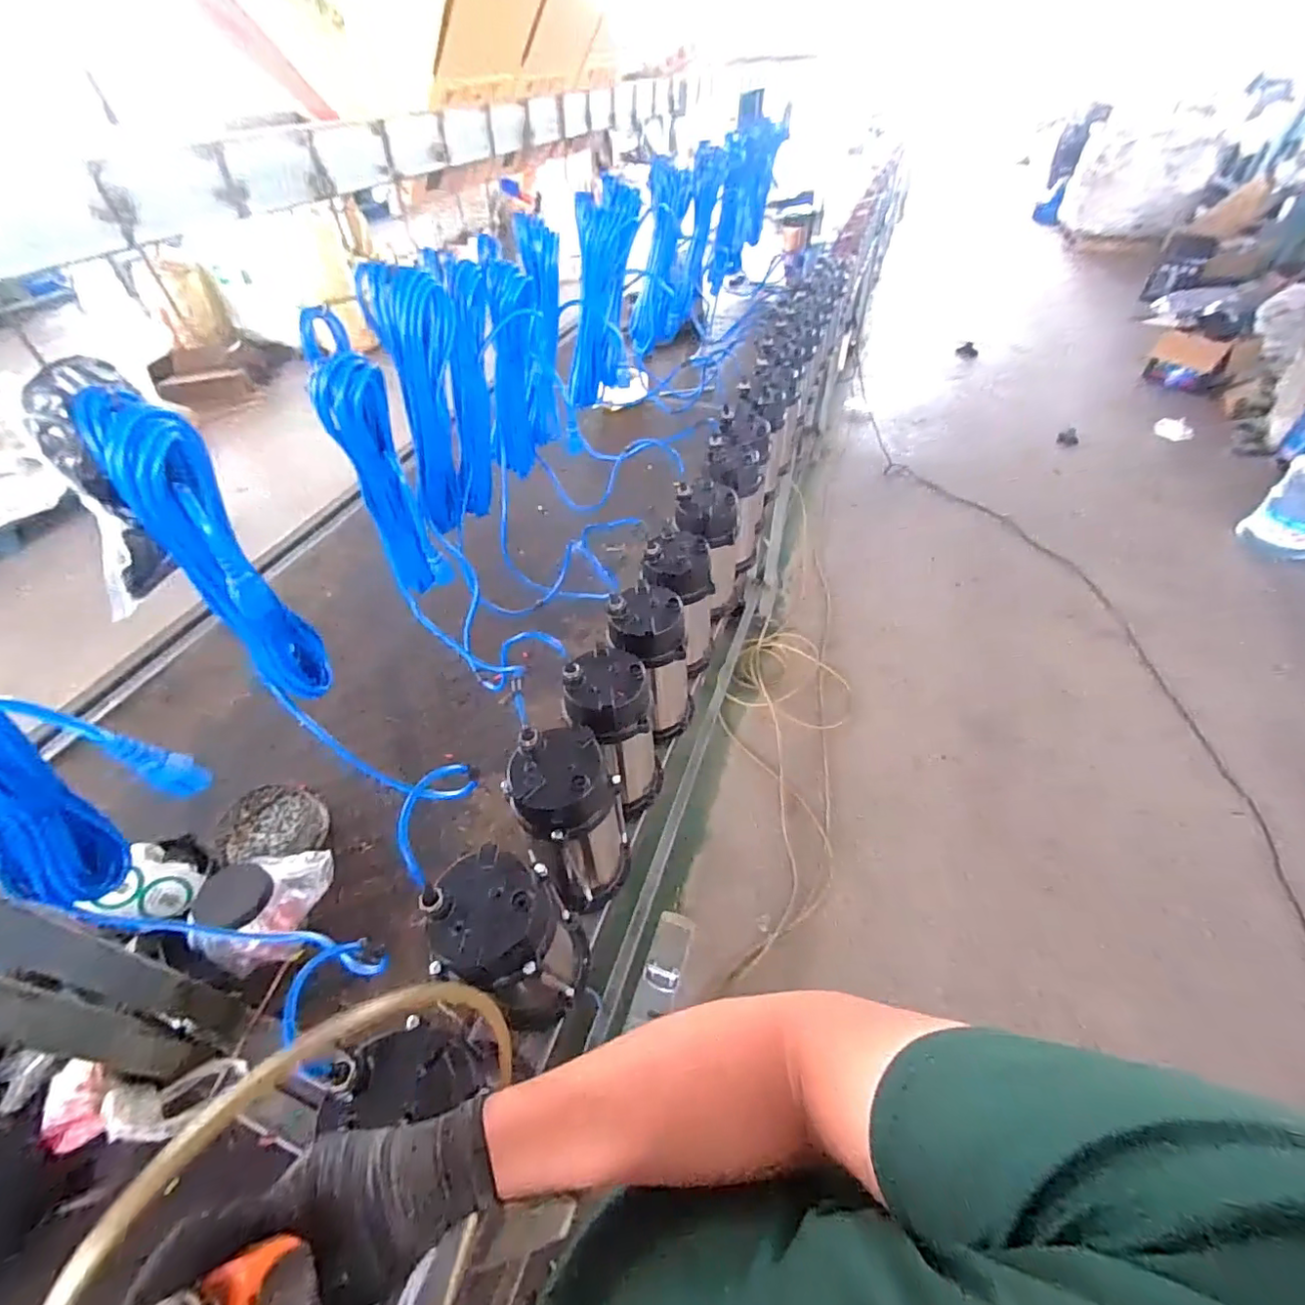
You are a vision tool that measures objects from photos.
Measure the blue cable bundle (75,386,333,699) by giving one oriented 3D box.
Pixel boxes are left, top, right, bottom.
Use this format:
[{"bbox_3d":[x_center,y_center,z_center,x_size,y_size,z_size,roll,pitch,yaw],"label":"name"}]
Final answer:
[{"bbox_3d":[-0.395,-0.060,0.546,0.072,0.346,0.099,-32,54,-25],"label":"blue cable bundle"}]

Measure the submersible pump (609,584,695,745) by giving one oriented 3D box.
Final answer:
[{"bbox_3d":[0.002,0.022,0.926,0.129,0.264,0.146,0,47,2],"label":"submersible pump"}]

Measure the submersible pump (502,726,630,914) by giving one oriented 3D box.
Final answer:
[{"bbox_3d":[-0.103,0.217,0.738,0.124,0.249,0.120,34,56,28],"label":"submersible pump"}]

